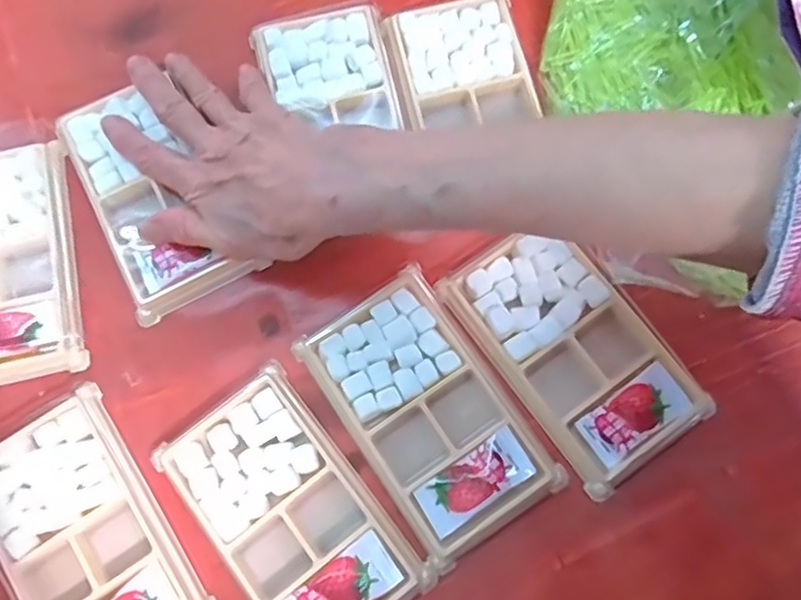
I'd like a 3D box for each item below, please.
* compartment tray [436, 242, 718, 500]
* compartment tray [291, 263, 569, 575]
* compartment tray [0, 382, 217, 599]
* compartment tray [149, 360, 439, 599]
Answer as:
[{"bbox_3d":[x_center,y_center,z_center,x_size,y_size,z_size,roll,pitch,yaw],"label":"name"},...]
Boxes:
[{"bbox_3d":[0.091,0.024,0.325,0.077,0.014,0.133,-35,77,-7],"label":"compartment tray"},{"bbox_3d":[0.014,0.057,0.320,0.077,0.014,0.132,-34,77,-6],"label":"compartment tray"},{"bbox_3d":[-0.160,0.118,0.310,0.075,0.015,0.138,-34,77,-6],"label":"compartment tray"},{"bbox_3d":[-0.054,0.107,0.310,0.077,0.013,0.136,-37,78,-7],"label":"compartment tray"}]

